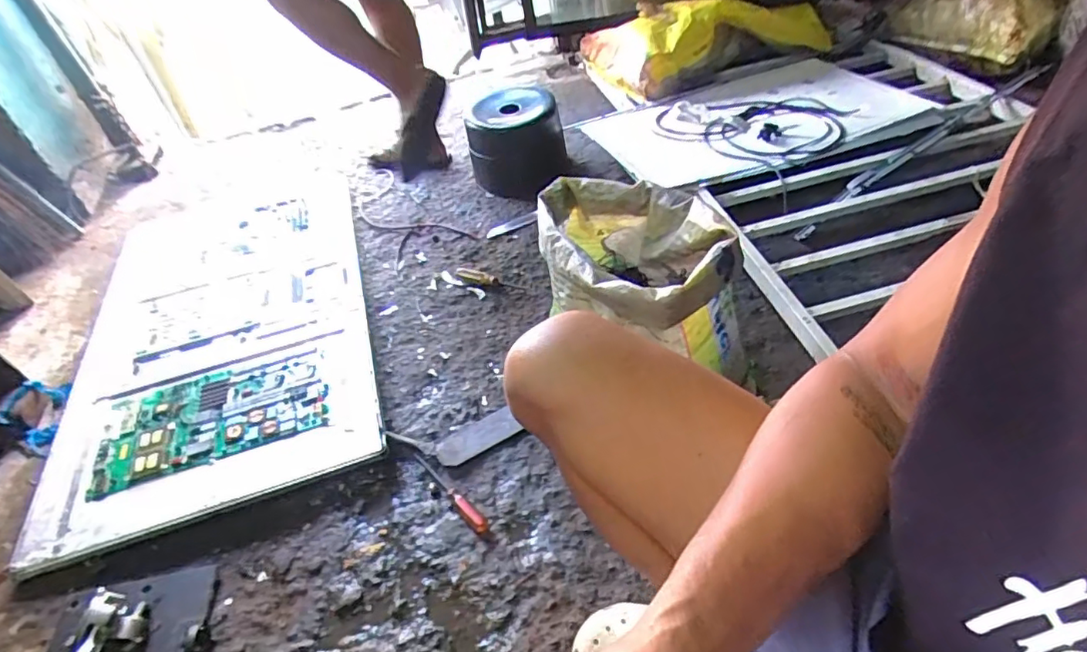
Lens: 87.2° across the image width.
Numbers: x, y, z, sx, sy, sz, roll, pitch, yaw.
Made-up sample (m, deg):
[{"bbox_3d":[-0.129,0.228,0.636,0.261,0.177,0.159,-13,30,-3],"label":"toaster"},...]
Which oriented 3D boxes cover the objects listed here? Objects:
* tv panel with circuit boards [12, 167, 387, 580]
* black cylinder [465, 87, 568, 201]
[{"bbox_3d":[-0.695,-0.060,1.255,0.574,0.036,1.078,-18,46,-9],"label":"tv panel with circuit boards"},{"bbox_3d":[-0.061,-0.453,1.429,0.231,0.225,0.183,-8,45,1],"label":"black cylinder"}]

